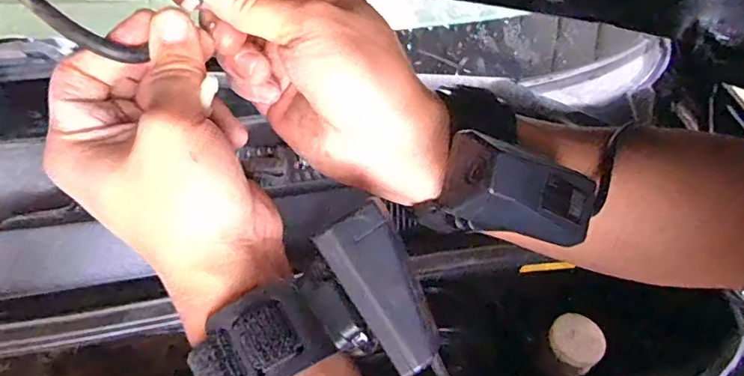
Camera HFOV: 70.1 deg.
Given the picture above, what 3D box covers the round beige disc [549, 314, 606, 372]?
[{"bbox_3d":[0.182,0.135,0.471,0.045,0.008,0.046,3,49,-4],"label":"round beige disc"}]

